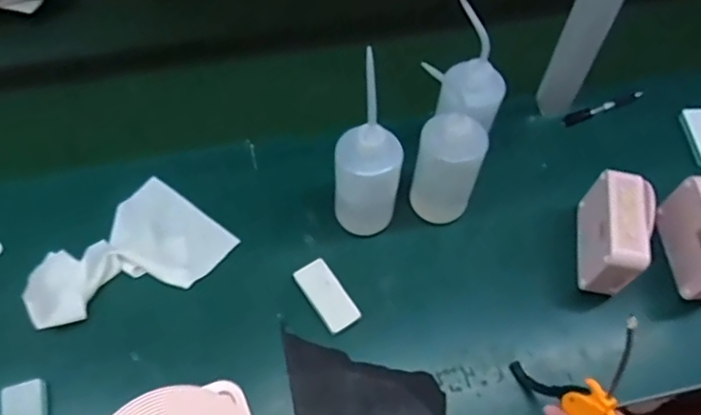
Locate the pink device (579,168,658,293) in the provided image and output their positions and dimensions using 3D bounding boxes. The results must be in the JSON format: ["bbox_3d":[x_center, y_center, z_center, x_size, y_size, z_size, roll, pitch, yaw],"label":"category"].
[{"bbox_3d":[0.321,0.039,0.712,0.057,0.109,0.130,9,60,4],"label":"pink device"}]

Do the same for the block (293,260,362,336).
[{"bbox_3d":[-0.028,0.107,0.703,0.040,0.024,0.090,-30,65,-17],"label":"block"}]

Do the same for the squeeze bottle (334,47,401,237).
[{"bbox_3d":[0.020,-0.055,0.673,0.077,0.229,0.078,7,60,3],"label":"squeeze bottle"}]

